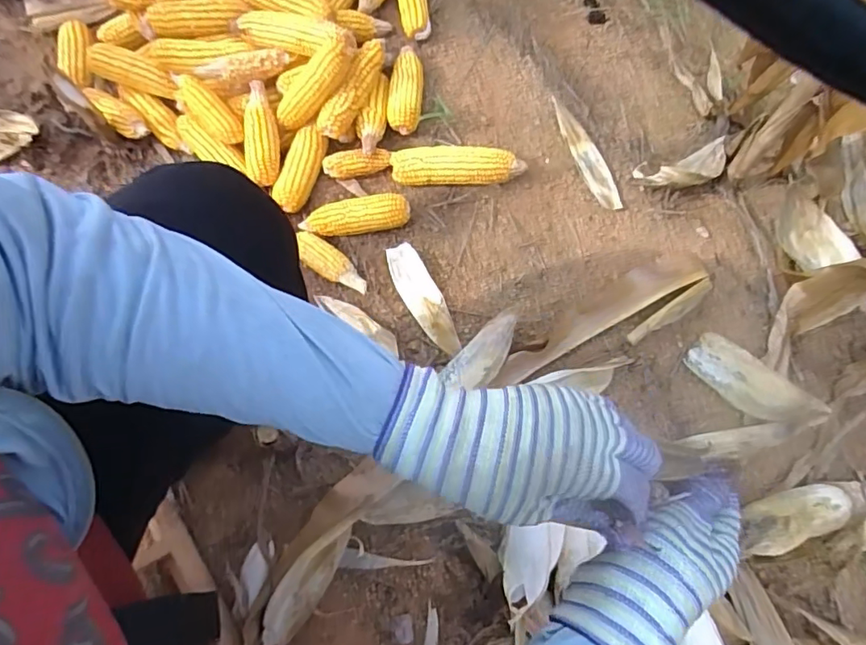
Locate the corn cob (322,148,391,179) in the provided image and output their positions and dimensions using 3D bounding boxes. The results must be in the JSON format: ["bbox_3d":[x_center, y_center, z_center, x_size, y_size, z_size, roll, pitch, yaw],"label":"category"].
[{"bbox_3d":[-0.119,-0.250,0.848,0.102,0.034,0.030,-10,73,-3],"label":"corn cob"}]

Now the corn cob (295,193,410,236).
[{"bbox_3d":[-0.118,-0.162,0.809,0.164,0.043,0.047,-9,73,-2],"label":"corn cob"}]

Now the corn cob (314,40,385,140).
[{"bbox_3d":[-0.122,-0.357,0.826,0.038,0.047,0.170,29,85,8],"label":"corn cob"}]

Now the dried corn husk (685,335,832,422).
[{"bbox_3d":[0.415,0.076,0.704,0.165,0.039,0.071,36,71,25],"label":"dried corn husk"}]

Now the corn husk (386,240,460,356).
[{"bbox_3d":[-0.012,-0.033,0.799,0.052,0.032,0.179,-29,74,-8],"label":"corn husk"}]

